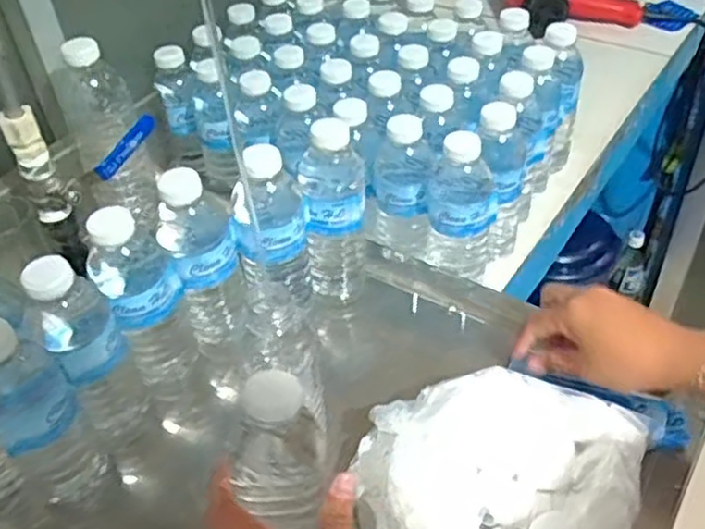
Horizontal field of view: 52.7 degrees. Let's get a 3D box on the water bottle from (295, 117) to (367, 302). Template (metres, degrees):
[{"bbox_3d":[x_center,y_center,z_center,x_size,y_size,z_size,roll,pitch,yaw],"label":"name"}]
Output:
[{"bbox_3d":[-0.016,-0.046,0.623,0.057,0.170,0.067,-5,44,0],"label":"water bottle"}]

